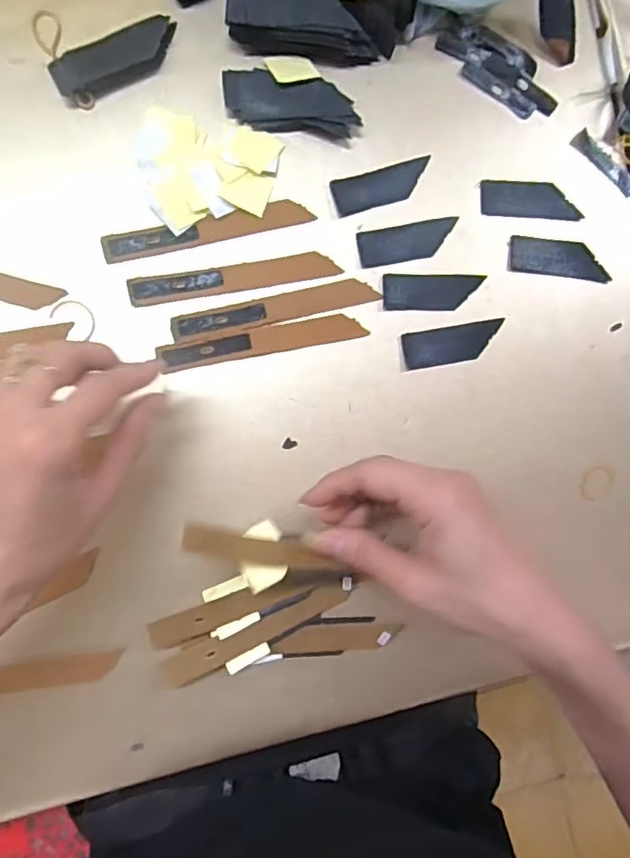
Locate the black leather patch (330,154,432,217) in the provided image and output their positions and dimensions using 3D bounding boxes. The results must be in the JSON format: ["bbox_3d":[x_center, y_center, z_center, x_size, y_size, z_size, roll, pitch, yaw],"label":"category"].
[{"bbox_3d":[0.044,-0.154,0.366,0.065,0.004,0.023,-18,90,-6],"label":"black leather patch"}]

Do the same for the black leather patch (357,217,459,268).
[{"bbox_3d":[0.060,-0.118,0.367,0.065,0.004,0.023,-12,90,-6],"label":"black leather patch"}]

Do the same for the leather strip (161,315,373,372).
[{"bbox_3d":[-0.032,-0.054,0.356,0.125,0.004,0.017,-11,90,-6],"label":"leather strip"}]

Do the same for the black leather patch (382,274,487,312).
[{"bbox_3d":[0.075,-0.087,0.367,0.064,0.004,0.023,-1,89,-6],"label":"black leather patch"}]

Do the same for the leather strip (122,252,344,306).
[{"bbox_3d":[-0.049,-0.093,0.355,0.126,0.004,0.016,-11,90,-6],"label":"leather strip"}]

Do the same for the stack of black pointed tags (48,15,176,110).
[{"bbox_3d":[-0.119,-0.223,0.350,0.079,0.010,0.027,-28,92,-5],"label":"stack of black pointed tags"}]

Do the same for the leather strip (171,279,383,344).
[{"bbox_3d":[-0.024,-0.074,0.357,0.126,0.004,0.016,-13,90,-6],"label":"leather strip"}]

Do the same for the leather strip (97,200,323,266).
[{"bbox_3d":[-0.065,-0.122,0.356,0.126,0.005,0.016,-14,90,-6],"label":"leather strip"}]

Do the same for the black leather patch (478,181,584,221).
[{"bbox_3d":[0.142,-0.151,0.380,0.066,0.004,0.024,1,89,-5],"label":"black leather patch"}]

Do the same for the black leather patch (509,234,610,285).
[{"bbox_3d":[0.162,-0.112,0.379,0.067,0.004,0.024,5,88,-5],"label":"black leather patch"}]

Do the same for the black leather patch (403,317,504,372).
[{"bbox_3d":[0.088,-0.054,0.369,0.064,0.004,0.023,-10,90,-6],"label":"black leather patch"}]

